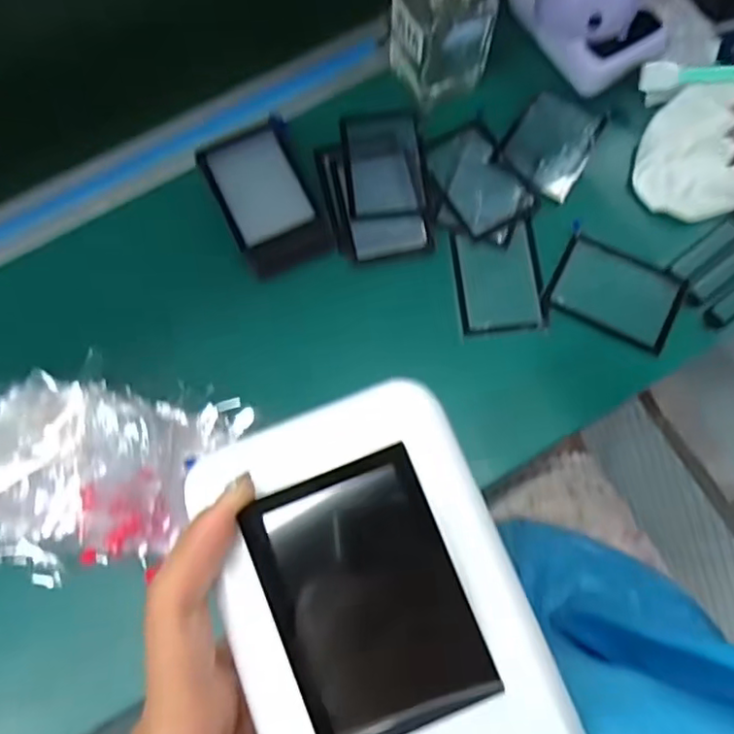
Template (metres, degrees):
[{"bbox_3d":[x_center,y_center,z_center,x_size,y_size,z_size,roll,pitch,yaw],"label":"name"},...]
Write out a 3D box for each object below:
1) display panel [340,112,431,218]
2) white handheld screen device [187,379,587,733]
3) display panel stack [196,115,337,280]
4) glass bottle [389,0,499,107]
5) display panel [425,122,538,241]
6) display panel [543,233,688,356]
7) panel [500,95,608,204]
[{"bbox_3d":[0.012,-0.142,0.436,0.055,0.004,0.078,-6,77,0],"label":"display panel"},{"bbox_3d":[0.006,0.082,0.196,0.091,0.017,0.148,-22,78,-4],"label":"white handheld screen device"},{"bbox_3d":[-0.066,-0.113,0.417,0.062,0.032,0.093,-26,78,-5],"label":"display panel stack"},{"bbox_3d":[0.048,-0.229,0.406,0.058,0.107,0.057,-30,78,-6],"label":"glass bottle"},{"bbox_3d":[0.077,-0.133,0.437,0.056,0.004,0.081,-32,78,-6],"label":"display panel"},{"bbox_3d":[0.166,-0.050,0.415,0.080,0.004,0.059,28,79,7],"label":"display panel"},{"bbox_3d":[0.131,-0.160,0.446,0.055,0.004,0.079,29,74,7],"label":"panel"}]

